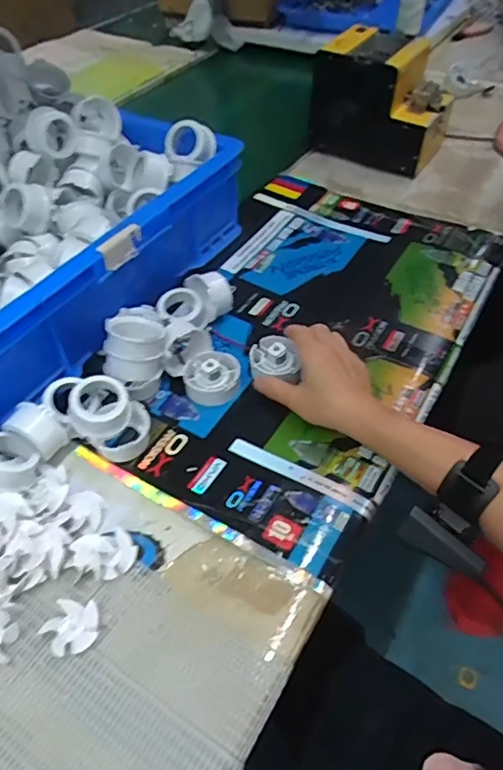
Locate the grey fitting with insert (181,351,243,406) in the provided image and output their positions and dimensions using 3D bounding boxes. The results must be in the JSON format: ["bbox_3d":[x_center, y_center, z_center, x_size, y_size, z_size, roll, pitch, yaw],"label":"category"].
[{"bbox_3d":[-0.039,-0.012,0.540,0.055,0.028,0.052,0,49,0],"label":"grey fitting with insert"}]

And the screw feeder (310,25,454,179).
[{"bbox_3d":[0.195,-0.426,0.819,0.180,0.149,0.145,25,54,21],"label":"screw feeder"}]

